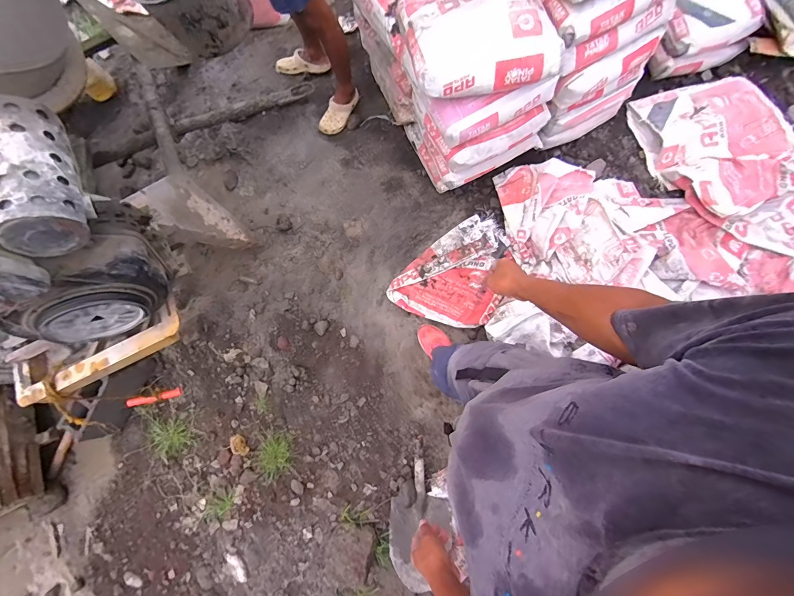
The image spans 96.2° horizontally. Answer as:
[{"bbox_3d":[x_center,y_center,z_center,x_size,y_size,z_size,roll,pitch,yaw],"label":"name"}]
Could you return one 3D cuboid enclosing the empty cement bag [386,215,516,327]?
[{"bbox_3d":[0.238,-0.081,1.359,0.347,0.089,0.462,43,81,8],"label":"empty cement bag"}]

